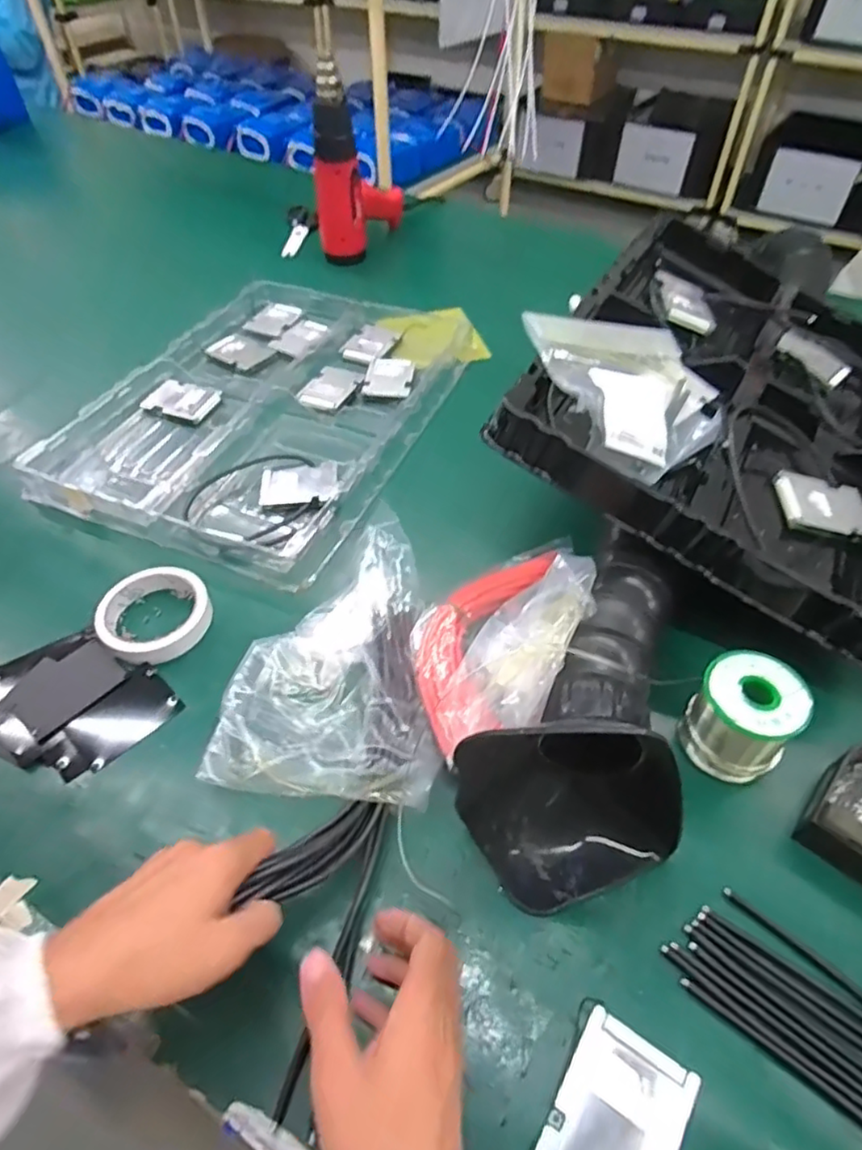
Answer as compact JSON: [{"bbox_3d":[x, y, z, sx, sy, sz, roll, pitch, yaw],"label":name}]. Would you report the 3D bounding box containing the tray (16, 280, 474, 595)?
[{"bbox_3d":[-0.185,-0.220,0.769,0.354,0.030,0.492,17,53,14],"label":"tray"}]

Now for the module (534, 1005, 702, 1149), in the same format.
[{"bbox_3d":[0.100,0.291,0.338,0.061,0.011,0.081,27,56,21],"label":"module"}]

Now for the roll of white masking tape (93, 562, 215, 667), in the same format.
[{"bbox_3d":[-0.247,0.033,0.565,0.096,0.022,0.090,0,50,1],"label":"roll of white masking tape"}]

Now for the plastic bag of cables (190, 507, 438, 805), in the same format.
[{"bbox_3d":[-0.062,0.062,0.514,0.164,0.051,0.237,9,51,8],"label":"plastic bag of cables"}]

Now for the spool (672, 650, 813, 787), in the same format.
[{"bbox_3d":[0.229,0.106,0.470,0.064,0.083,0.072,-38,59,-26],"label":"spool"}]

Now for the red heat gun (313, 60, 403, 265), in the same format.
[{"bbox_3d":[-0.114,-0.646,1.012,0.066,0.269,0.197,15,52,13],"label":"red heat gun"}]

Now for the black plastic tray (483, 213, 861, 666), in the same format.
[{"bbox_3d":[0.305,-0.174,0.624,0.343,0.073,0.482,34,55,3],"label":"black plastic tray"}]

